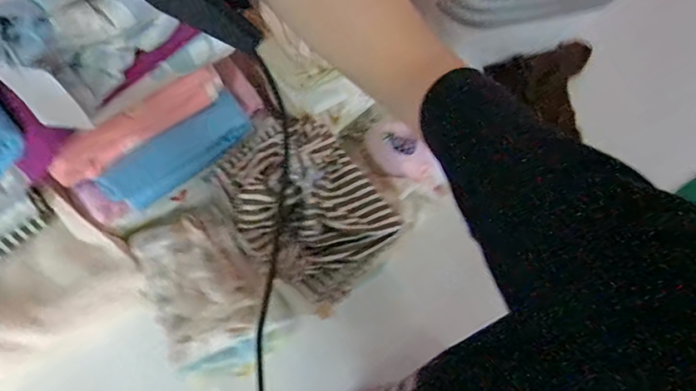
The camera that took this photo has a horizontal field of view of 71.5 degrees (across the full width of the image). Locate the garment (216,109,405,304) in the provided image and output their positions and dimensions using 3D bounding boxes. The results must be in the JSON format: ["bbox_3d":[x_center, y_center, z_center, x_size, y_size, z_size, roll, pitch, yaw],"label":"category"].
[{"bbox_3d":[-0.044,-0.002,0.497,0.145,0.063,0.199,-30,73,-13],"label":"garment"}]

